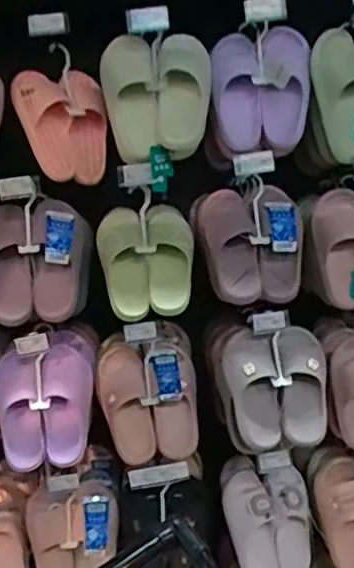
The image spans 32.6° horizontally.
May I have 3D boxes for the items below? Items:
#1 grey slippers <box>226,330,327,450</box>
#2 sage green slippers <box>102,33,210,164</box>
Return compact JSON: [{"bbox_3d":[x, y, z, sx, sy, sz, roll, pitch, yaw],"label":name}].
[{"bbox_3d":[0.218,0.232,1.340,0.212,0.239,0.104,-2,11,15],"label":"grey slippers"},{"bbox_3d":[-0.040,-0.406,1.314,0.228,0.256,0.136,-5,11,-1],"label":"sage green slippers"}]

